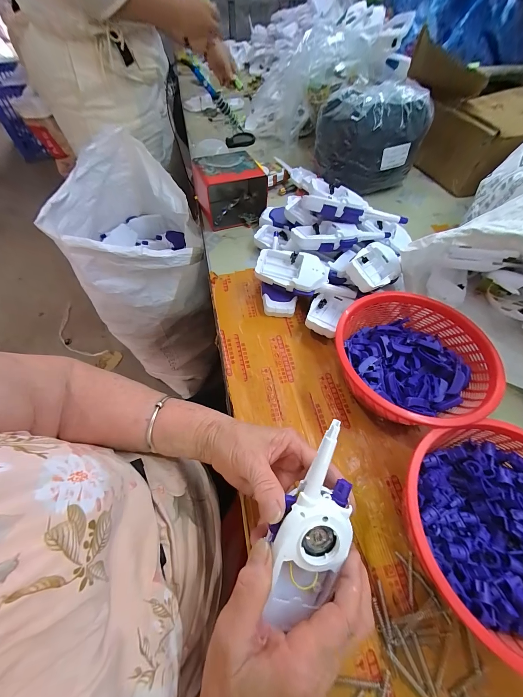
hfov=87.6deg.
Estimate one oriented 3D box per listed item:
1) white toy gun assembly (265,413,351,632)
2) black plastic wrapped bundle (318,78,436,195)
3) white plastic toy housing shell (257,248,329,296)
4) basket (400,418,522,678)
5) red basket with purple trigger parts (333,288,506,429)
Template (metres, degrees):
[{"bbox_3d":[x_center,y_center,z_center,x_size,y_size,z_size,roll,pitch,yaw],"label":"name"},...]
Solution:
[{"bbox_3d":[0.042,0.136,0.217,0.057,0.029,0.151,15,88,10],"label":"white toy gun assembly"},{"bbox_3d":[0.229,-0.465,0.601,0.168,0.158,0.182,-25,61,-16],"label":"black plastic wrapped bundle"},{"bbox_3d":[0.048,-0.120,0.426,0.108,0.028,0.057,21,60,12],"label":"white plastic toy housing shell"},{"bbox_3d":[0.219,0.167,0.255,0.179,0.074,0.175,-18,59,-10],"label":"basket"},{"bbox_3d":[0.182,0.019,0.351,0.172,0.078,0.177,1,58,-1],"label":"red basket with purple trigger parts"}]

